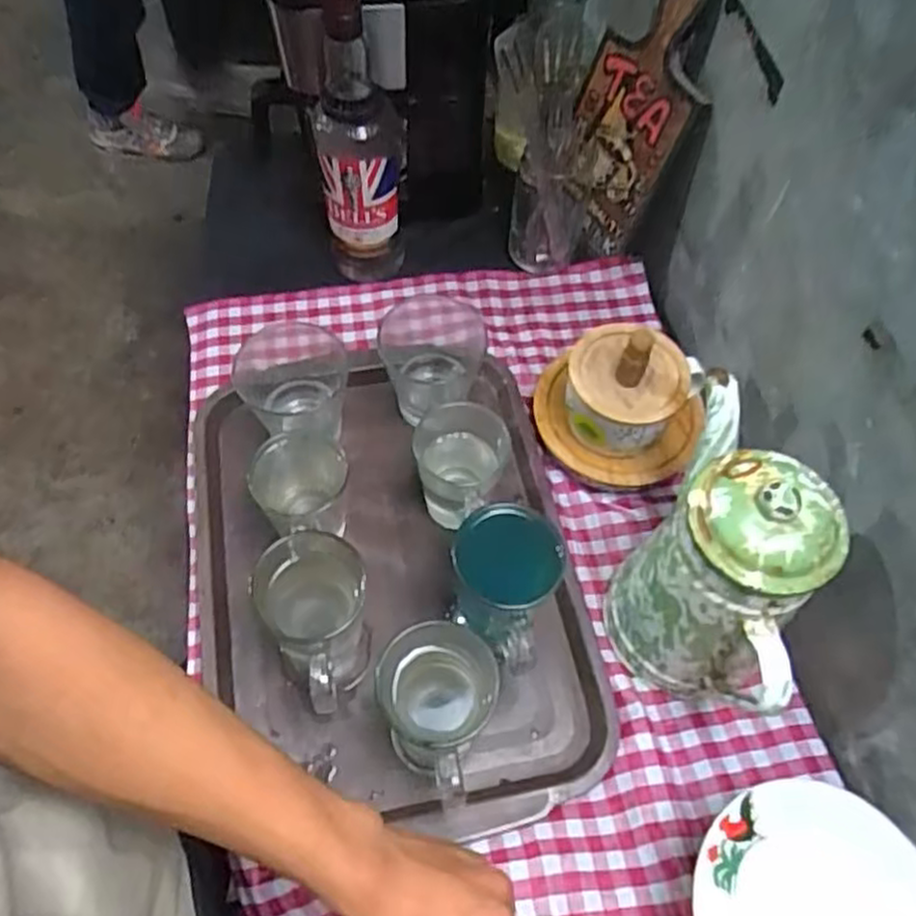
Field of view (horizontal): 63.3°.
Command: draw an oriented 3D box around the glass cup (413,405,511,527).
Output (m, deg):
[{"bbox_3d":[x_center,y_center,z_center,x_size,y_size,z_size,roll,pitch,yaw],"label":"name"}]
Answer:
[{"bbox_3d":[-0.003,0.014,0.621,0.073,0.094,0.076,1,60,-2],"label":"glass cup"}]

